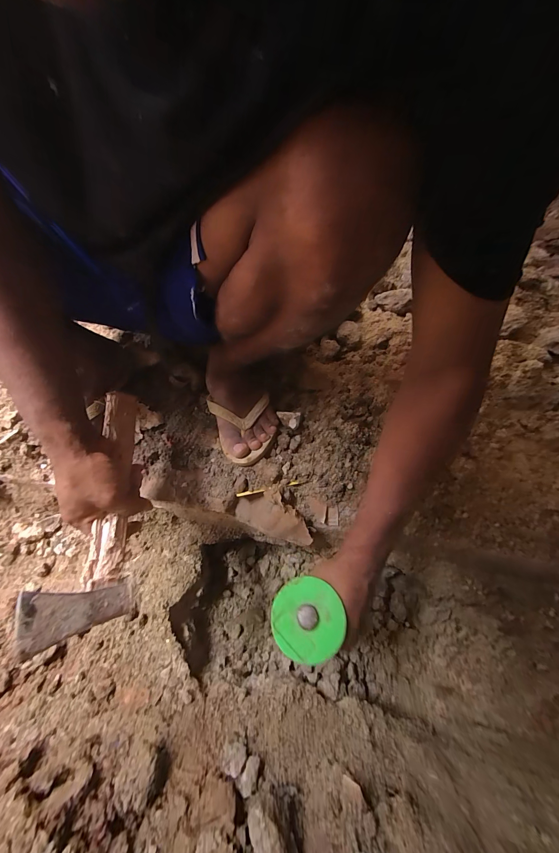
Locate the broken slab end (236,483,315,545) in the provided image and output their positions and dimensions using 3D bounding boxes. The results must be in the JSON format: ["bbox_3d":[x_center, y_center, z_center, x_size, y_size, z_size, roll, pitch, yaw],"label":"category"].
[{"bbox_3d":[-0.002,0.142,0.471,0.126,0.081,0.017,29,29,-2],"label":"broken slab end"}]

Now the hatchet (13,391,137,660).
[{"bbox_3d":[-0.222,0.086,0.350,0.095,0.032,0.272,15,61,-44],"label":"hatchet"}]

